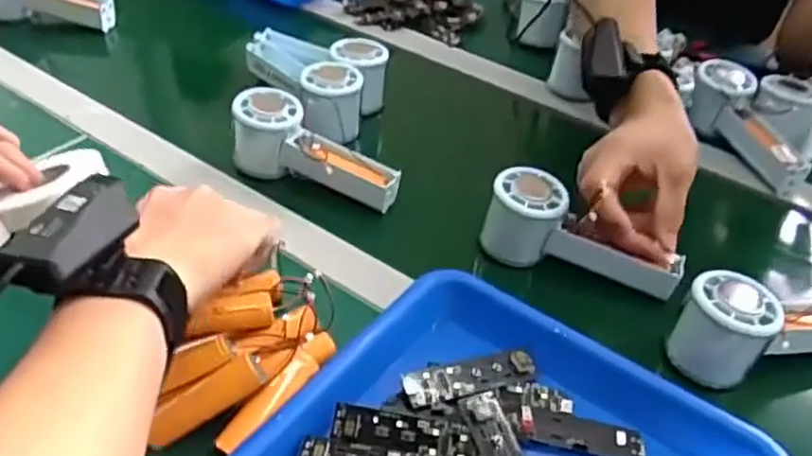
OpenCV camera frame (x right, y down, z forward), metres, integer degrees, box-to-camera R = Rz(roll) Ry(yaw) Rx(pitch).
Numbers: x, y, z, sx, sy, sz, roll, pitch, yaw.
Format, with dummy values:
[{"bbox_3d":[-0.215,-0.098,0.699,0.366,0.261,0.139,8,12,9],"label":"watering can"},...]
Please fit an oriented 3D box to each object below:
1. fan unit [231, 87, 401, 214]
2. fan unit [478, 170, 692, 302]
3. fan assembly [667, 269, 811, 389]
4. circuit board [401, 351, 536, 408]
[{"bbox_3d":[-0.076,-0.060,0.588,0.143,0.065,0.048,26,42,22],"label":"fan unit"},{"bbox_3d":[0.131,0.010,0.548,0.149,0.062,0.048,28,42,6],"label":"fan unit"},{"bbox_3d":[0.250,0.071,0.478,0.134,0.066,0.056,1,39,-9],"label":"fan assembly"},{"bbox_3d":[0.040,0.091,0.441,0.086,0.005,0.024,-11,42,-22],"label":"circuit board"}]

